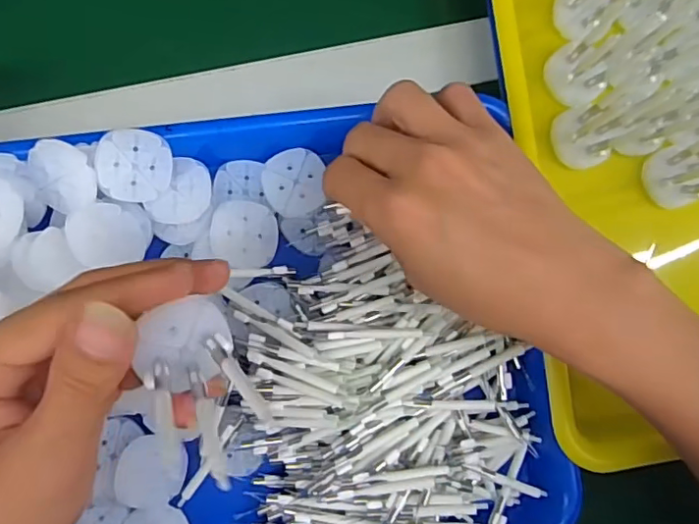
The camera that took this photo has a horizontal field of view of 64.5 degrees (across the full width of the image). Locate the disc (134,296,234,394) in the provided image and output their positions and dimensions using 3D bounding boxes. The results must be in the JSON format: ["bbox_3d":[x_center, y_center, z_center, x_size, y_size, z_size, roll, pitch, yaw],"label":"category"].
[{"bbox_3d":[-0.060,0.031,0.203,0.034,0.005,0.032,-13,109,-17],"label":"disc"}]

